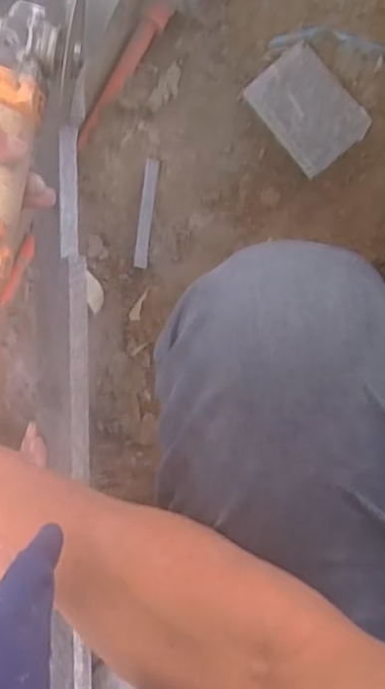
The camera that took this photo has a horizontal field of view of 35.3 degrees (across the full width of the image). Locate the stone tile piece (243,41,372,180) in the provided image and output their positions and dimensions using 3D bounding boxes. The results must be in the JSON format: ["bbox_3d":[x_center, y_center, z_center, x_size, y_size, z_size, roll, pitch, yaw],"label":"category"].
[{"bbox_3d":[0.123,-0.251,0.645,0.082,0.020,0.121,-37,87,9],"label":"stone tile piece"}]

